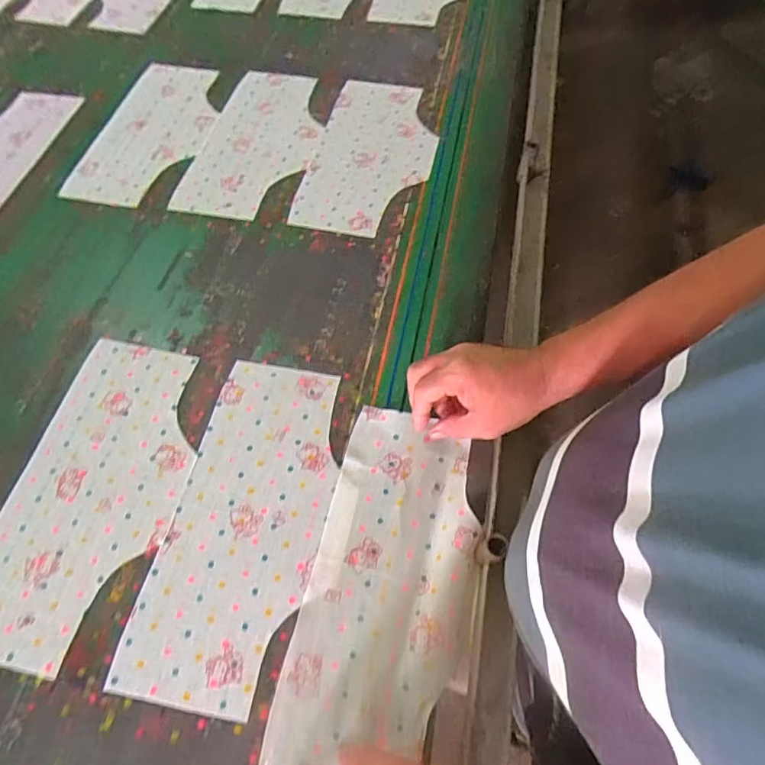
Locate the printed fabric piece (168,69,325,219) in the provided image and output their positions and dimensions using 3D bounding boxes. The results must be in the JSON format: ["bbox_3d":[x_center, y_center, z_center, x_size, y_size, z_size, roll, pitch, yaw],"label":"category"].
[{"bbox_3d":[-0.179,-0.367,0.762,0.164,0.006,0.317,9,62,7],"label":"printed fabric piece"}]

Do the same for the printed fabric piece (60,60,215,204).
[{"bbox_3d":[-0.342,-0.387,0.779,0.148,0.011,0.310,9,62,8],"label":"printed fabric piece"}]

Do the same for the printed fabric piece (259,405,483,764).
[{"bbox_3d":[0.010,0.173,0.463,0.146,0.016,0.309,10,62,8],"label":"printed fabric piece"}]

